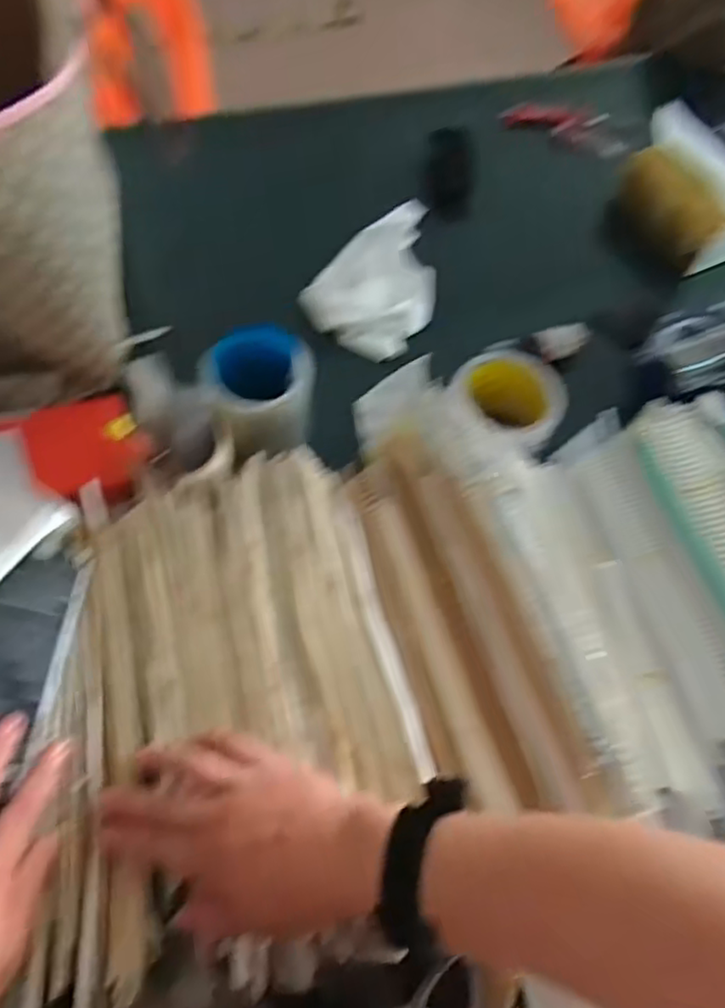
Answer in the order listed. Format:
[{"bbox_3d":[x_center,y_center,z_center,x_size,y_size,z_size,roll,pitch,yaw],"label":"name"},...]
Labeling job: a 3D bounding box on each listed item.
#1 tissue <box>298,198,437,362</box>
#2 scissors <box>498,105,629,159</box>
[{"bbox_3d":[0.032,-0.264,0.771,0.126,0.026,0.221,26,64,10],"label":"tissue"},{"bbox_3d":[0.280,-0.519,0.929,0.173,0.049,0.022,10,62,2],"label":"scissors"}]

